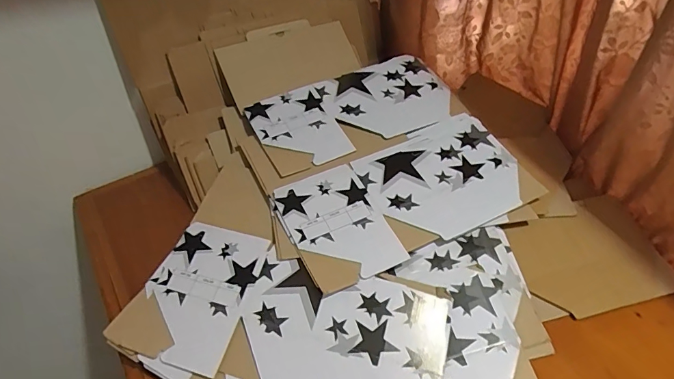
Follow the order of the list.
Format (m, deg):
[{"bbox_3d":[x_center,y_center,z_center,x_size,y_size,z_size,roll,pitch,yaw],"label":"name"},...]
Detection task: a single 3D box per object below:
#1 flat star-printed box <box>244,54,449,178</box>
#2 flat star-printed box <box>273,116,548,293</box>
[{"bbox_3d":[0.042,-0.159,0.805,0.401,0.015,0.194,-21,59,-21],"label":"flat star-printed box"},{"bbox_3d":[0.120,0.004,0.686,0.409,0.009,0.203,-22,57,-19],"label":"flat star-printed box"}]

